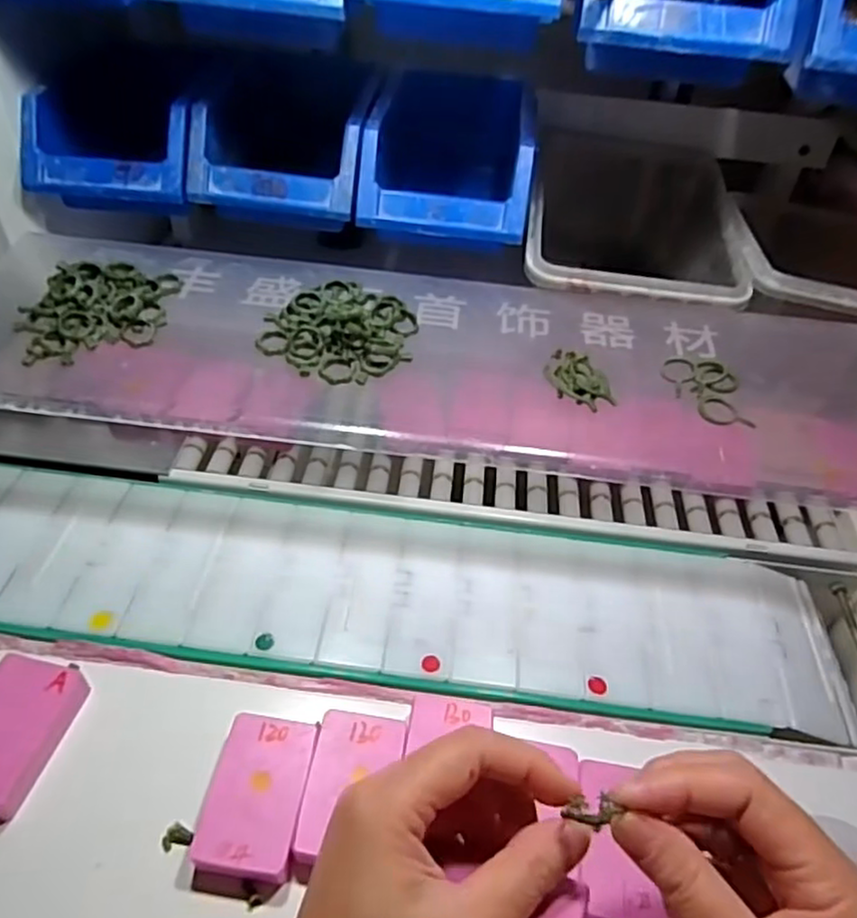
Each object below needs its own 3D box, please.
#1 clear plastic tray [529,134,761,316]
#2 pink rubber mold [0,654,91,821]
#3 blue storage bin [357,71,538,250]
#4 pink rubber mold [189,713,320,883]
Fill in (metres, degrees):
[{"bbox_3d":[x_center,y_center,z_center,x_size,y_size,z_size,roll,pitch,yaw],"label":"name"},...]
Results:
[{"bbox_3d":[0.163,-0.176,0.572,0.160,0.113,0.231,8,45,2],"label":"clear plastic tray"},{"bbox_3d":[-0.213,0.137,0.340,0.048,0.013,0.076,9,45,3],"label":"pink rubber mold"},{"bbox_3d":[0.017,-0.244,0.541,0.124,0.073,0.188,6,45,1],"label":"blue storage bin"},{"bbox_3d":[-0.081,0.162,0.325,0.045,0.017,0.070,7,45,1],"label":"pink rubber mold"}]

